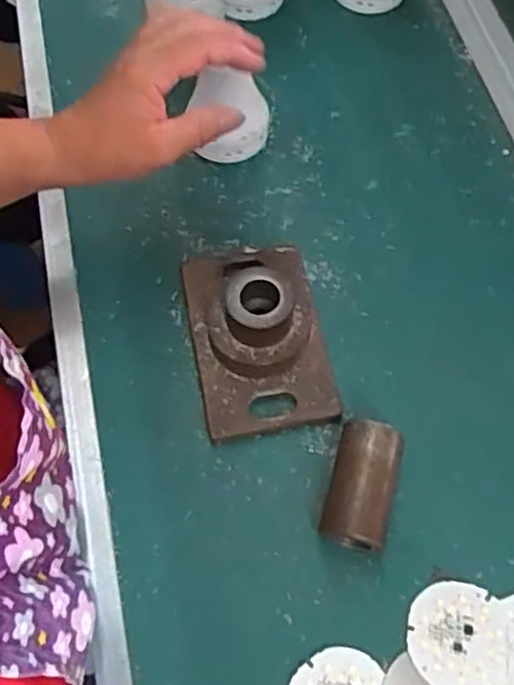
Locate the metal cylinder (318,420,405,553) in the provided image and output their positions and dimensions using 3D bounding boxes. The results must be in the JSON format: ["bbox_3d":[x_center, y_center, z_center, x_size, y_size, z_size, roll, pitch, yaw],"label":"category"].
[{"bbox_3d":[0.062,0.087,0.404,0.037,0.040,0.071,15,65,6],"label":"metal cylinder"}]

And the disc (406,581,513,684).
[{"bbox_3d":[0.115,0.167,0.381,0.056,0.006,0.058,0,64,-1],"label":"disc"}]

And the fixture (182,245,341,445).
[{"bbox_3d":[-0.001,-0.017,0.442,0.085,0.063,0.141,-9,64,-5],"label":"fixture"}]

